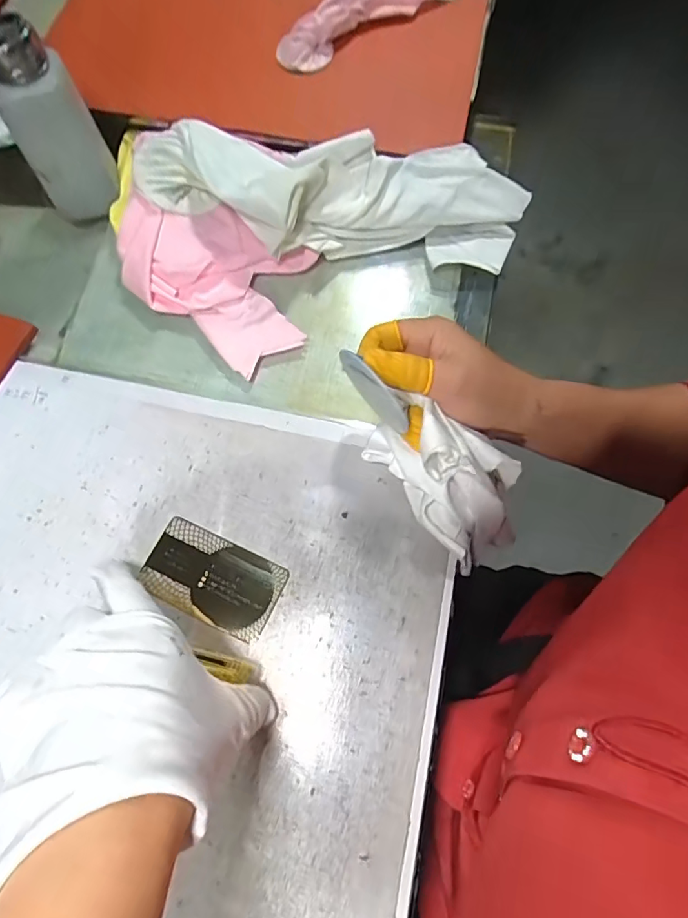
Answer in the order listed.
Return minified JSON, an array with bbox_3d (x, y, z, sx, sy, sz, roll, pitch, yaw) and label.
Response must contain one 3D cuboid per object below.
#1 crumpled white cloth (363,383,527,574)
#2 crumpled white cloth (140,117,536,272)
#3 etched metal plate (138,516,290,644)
[{"bbox_3d":[0.061,0.014,0.322,0.053,0.080,0.106,-40,73,-14],"label":"crumpled white cloth"},{"bbox_3d":[-0.016,-0.204,0.400,0.313,0.055,0.105,9,69,4],"label":"crumpled white cloth"},{"bbox_3d":[-0.082,0.073,0.316,0.086,0.004,0.049,23,70,10],"label":"etched metal plate"}]

